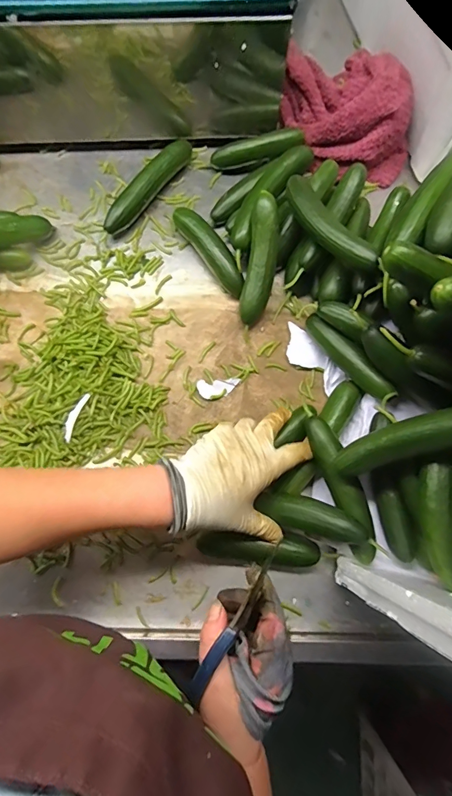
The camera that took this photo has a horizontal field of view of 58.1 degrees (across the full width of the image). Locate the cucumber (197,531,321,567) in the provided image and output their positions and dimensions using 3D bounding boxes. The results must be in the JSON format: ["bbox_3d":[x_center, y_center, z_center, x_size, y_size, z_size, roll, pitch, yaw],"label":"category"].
[{"bbox_3d":[0.033,0.150,0.408,0.119,0.031,0.031,2,76,4],"label":"cucumber"}]

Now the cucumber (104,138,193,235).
[{"bbox_3d":[-0.097,-0.269,0.516,0.024,0.035,0.160,34,78,7],"label":"cucumber"}]

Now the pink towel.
[{"bbox_3d":[0.157,-0.369,0.506,0.161,0.078,0.149,4,76,0],"label":"pink towel"}]

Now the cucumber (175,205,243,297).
[{"bbox_3d":[-0.018,-0.179,0.497,0.032,0.031,0.128,-34,80,-9],"label":"cucumber"}]

